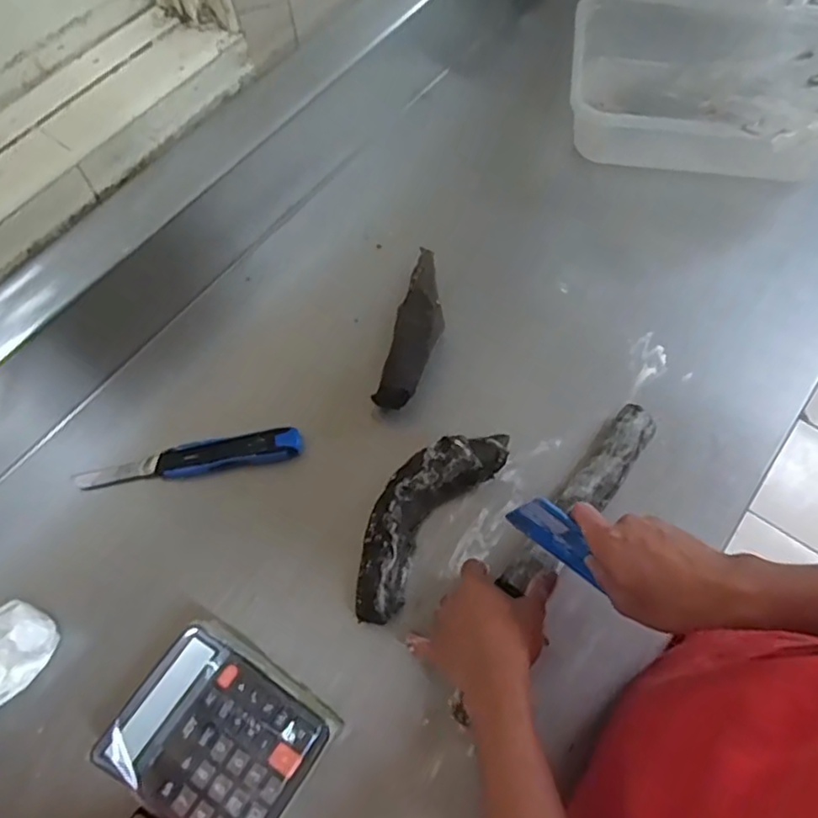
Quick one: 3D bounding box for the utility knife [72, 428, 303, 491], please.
[{"bbox_3d":[-0.236,0.053,0.656,0.238,0.014,0.039,-9,65,-2],"label":"utility knife"}]

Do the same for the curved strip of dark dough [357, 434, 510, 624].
[{"bbox_3d":[0.014,0.100,0.609,0.077,0.054,0.232,34,71,16],"label":"curved strip of dark dough"}]

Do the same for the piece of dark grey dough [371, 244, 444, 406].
[{"bbox_3d":[0.012,-0.091,0.695,0.049,0.055,0.206,14,66,8],"label":"piece of dark grey dough"}]

